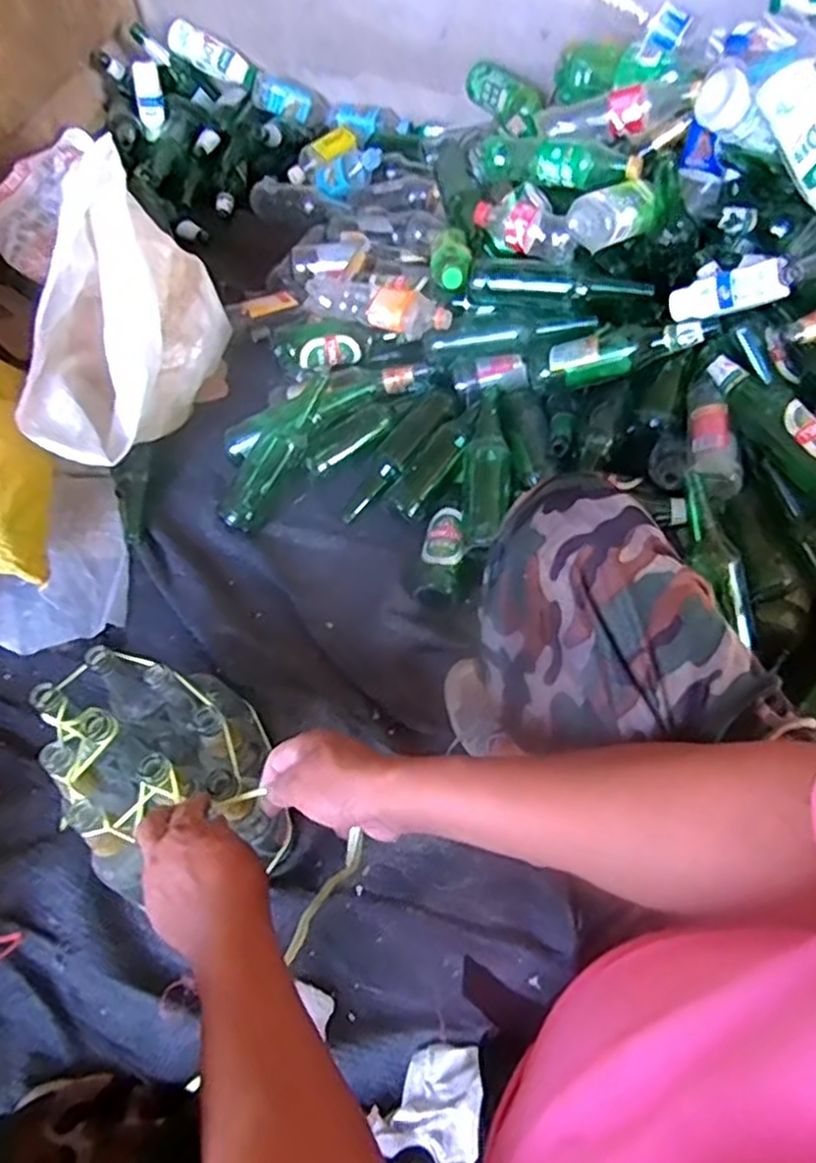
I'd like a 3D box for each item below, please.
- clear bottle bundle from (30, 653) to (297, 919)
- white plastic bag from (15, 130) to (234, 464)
[{"bbox_3d":[-0.249,0.198,0.769,0.174,0.219,0.221,-22,62,-9],"label":"clear bottle bundle"},{"bbox_3d":[-0.410,-0.345,1.005,0.120,0.330,0.373,17,62,12],"label":"white plastic bag"}]

